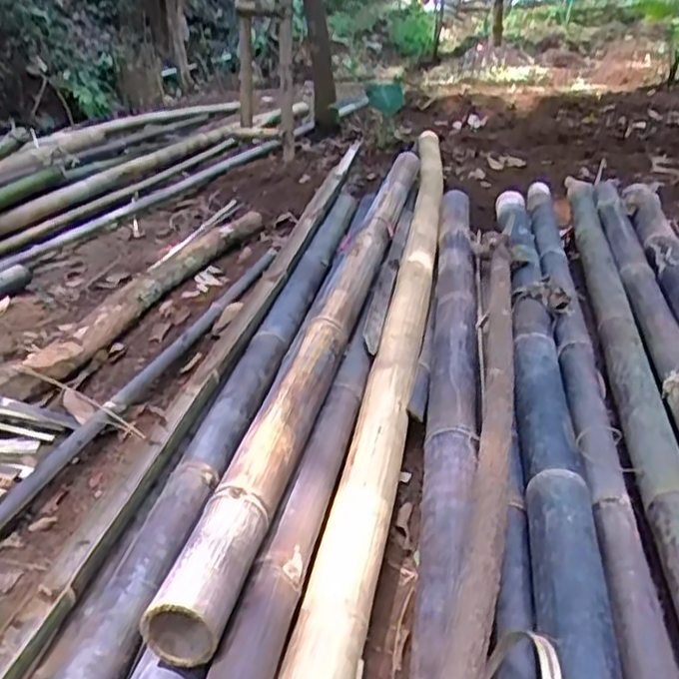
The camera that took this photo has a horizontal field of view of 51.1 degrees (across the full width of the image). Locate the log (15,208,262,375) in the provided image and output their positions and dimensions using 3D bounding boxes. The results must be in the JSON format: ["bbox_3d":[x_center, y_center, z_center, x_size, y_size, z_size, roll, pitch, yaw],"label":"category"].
[{"bbox_3d":[-0.425,-0.158,1.788,0.086,0.075,1.038,11,28,18],"label":"log"}]

